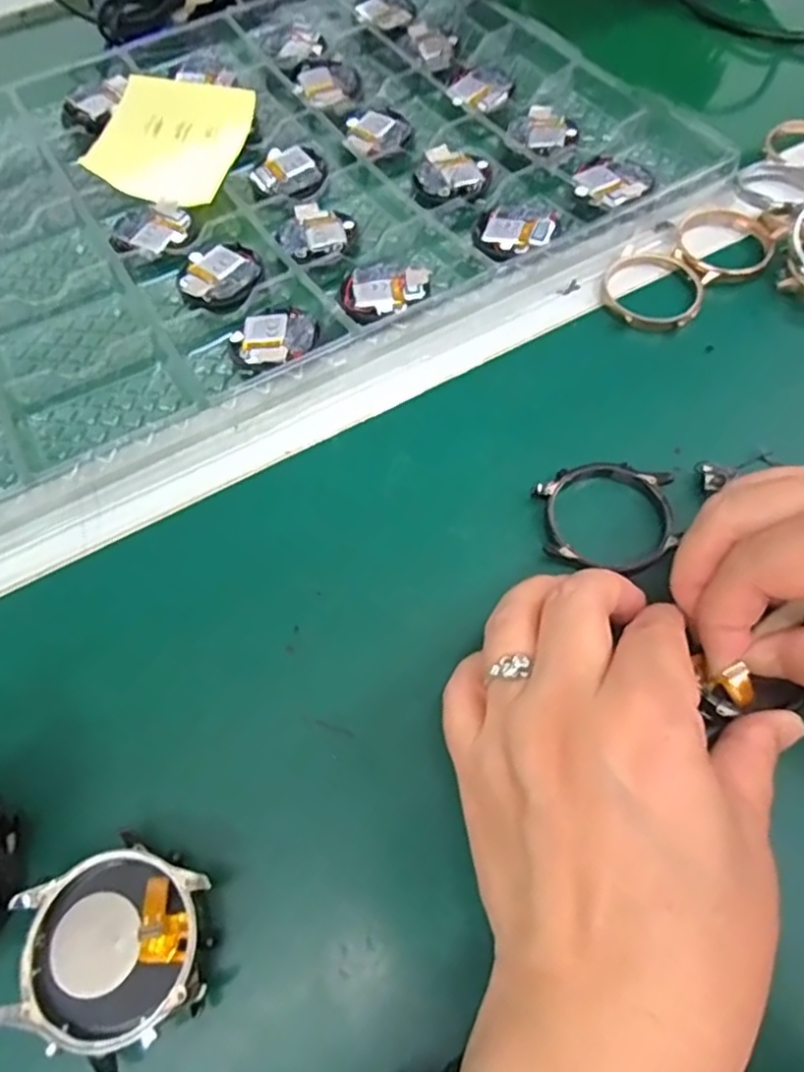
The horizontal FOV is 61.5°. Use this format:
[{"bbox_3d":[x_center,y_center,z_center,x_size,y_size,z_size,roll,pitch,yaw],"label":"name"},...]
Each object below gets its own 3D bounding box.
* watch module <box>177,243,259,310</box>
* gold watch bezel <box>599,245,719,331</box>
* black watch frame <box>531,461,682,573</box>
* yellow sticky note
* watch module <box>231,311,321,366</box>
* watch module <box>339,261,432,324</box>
[{"bbox_3d":[-0.089,-0.128,0.330,0.040,0.004,0.043,-20,61,-9],"label":"watch module"},{"bbox_3d":[0.116,-0.114,0.314,0.045,0.009,0.048,-1,60,2],"label":"gold watch bezel"},{"bbox_3d":[0.077,-0.008,0.257,0.051,0.010,0.044,3,60,4],"label":"black watch frame"},{"bbox_3d":[-0.126,-0.215,0.366,0.076,0.006,0.073,14,78,7],"label":"yellow sticky note"},{"bbox_3d":[-0.057,-0.089,0.304,0.037,0.008,0.034,-4,60,0],"label":"watch module"},{"bbox_3d":[-0.008,-0.114,0.316,0.040,0.008,0.037,0,60,2],"label":"watch module"}]

